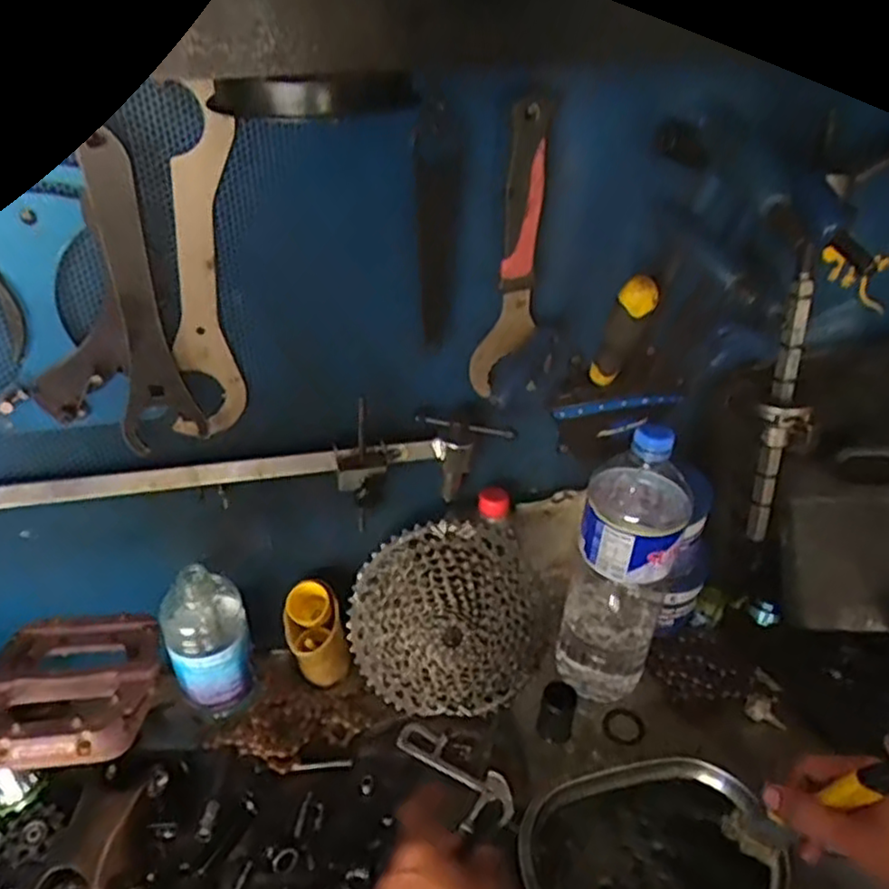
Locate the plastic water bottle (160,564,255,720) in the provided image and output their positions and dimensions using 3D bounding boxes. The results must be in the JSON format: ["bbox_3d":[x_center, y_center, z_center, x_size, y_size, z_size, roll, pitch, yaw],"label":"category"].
[{"bbox_3d":[-0.224,0.188,0.671,0.074,0.157,0.072,-11,37,-16],"label":"plastic water bottle"}]

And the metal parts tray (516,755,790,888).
[{"bbox_3d":[0.172,0.342,0.579,0.217,0.031,0.152,-7,36,-11],"label":"metal parts tray"}]

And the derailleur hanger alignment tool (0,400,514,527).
[{"bbox_3d":[-0.149,0.036,0.610,0.430,0.083,0.065,-8,37,-13],"label":"derailleur hanger alignment tool"}]

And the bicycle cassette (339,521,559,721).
[{"bbox_3d":[0.007,0.172,0.674,0.193,0.186,0.045,5,3,-3],"label":"bicycle cassette"}]

